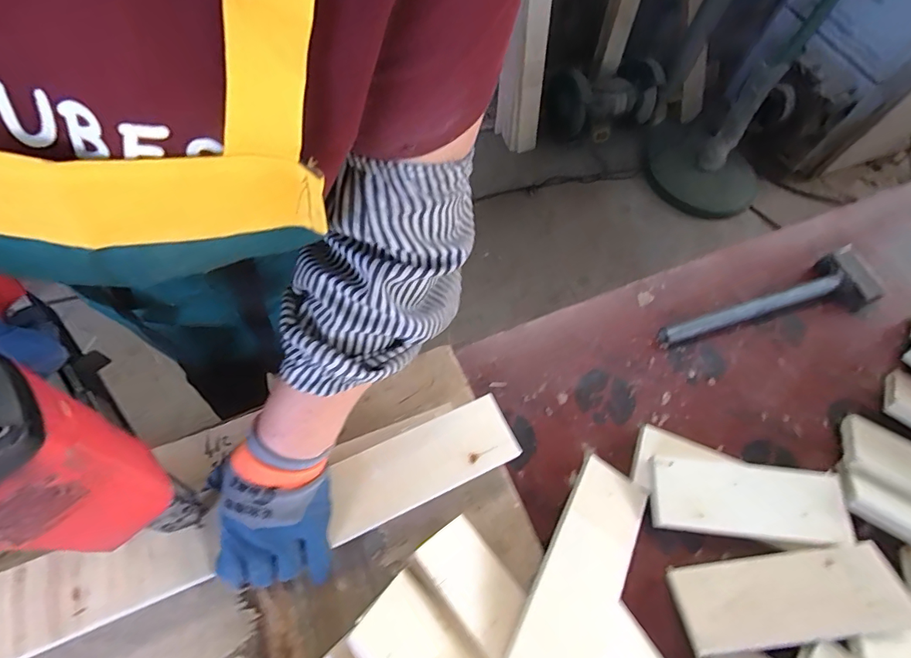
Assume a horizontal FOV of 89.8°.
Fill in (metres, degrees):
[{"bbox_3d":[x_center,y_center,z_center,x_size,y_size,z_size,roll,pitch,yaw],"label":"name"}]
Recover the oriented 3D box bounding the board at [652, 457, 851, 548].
[{"bbox_3d":[0.299,0.177,0.471,0.189,0.024,0.069,8,62,-2],"label":"board"}]

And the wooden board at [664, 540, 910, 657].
[{"bbox_3d":[0.315,0.252,0.436,0.198,0.013,0.080,-8,46,-2],"label":"wooden board"}]

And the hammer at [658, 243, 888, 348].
[{"bbox_3d":[0.408,-0.023,0.590,0.298,0.046,0.081,-18,64,-13],"label":"hammer"}]

